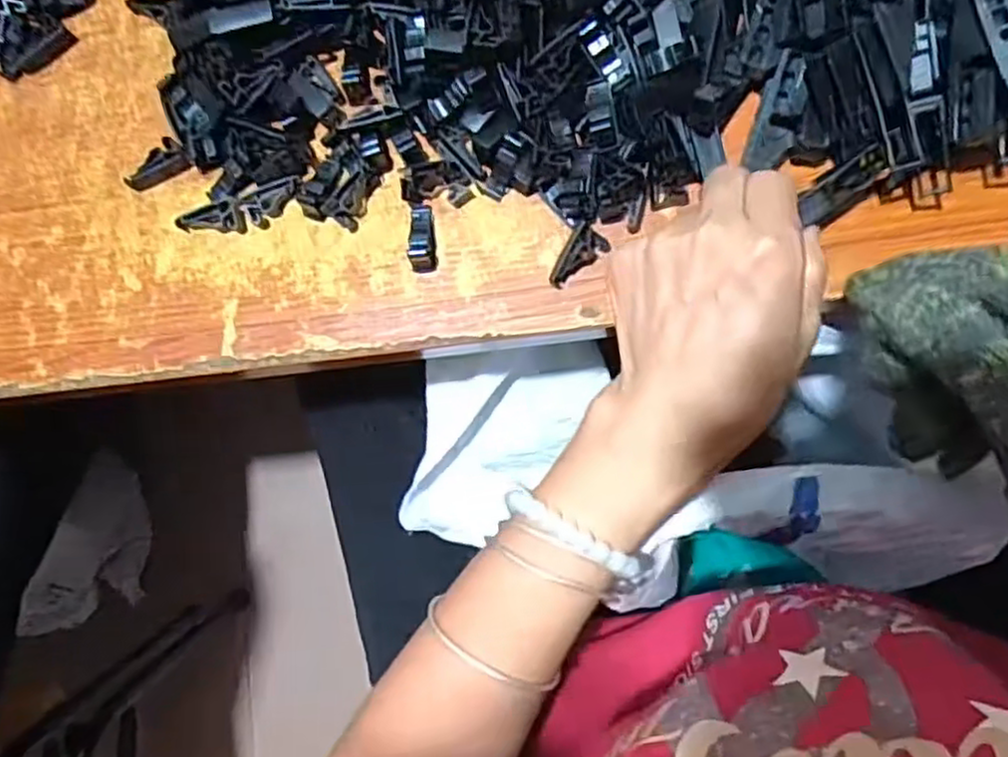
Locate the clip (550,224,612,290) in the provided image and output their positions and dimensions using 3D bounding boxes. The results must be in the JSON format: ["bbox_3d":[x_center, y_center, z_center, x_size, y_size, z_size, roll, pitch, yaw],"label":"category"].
[{"bbox_3d":[0.031,-0.055,0.322,0.030,0.010,0.015,-38,82,0],"label":"clip"}]

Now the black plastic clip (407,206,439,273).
[{"bbox_3d":[-0.037,-0.064,0.327,0.011,0.012,0.030,-6,83,5],"label":"black plastic clip"}]

